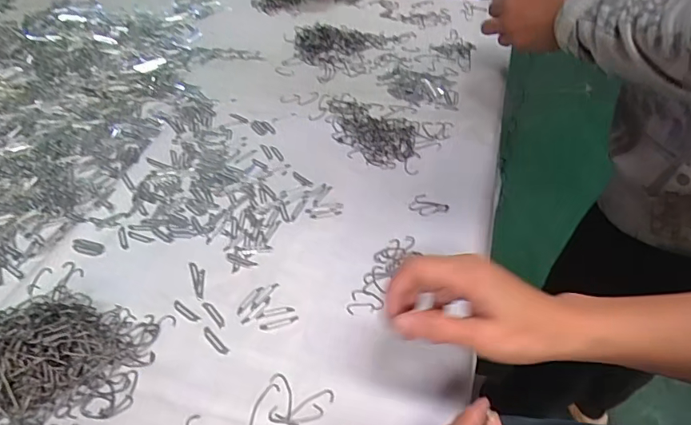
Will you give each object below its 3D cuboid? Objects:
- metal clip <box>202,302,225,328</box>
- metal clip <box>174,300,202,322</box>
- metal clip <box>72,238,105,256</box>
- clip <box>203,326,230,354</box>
[{"bbox_3d":[-0.119,0.091,0.416,0.008,0.004,0.034,-35,56,-28],"label":"metal clip"},{"bbox_3d":[-0.144,0.089,0.419,0.032,0.004,0.008,27,53,23],"label":"metal clip"},{"bbox_3d":[-0.264,0.035,0.471,0.035,0.004,0.015,8,48,8],"label":"metal clip"},{"bbox_3d":[-0.113,0.110,0.398,0.033,0.004,0.008,36,57,29],"label":"clip"}]

